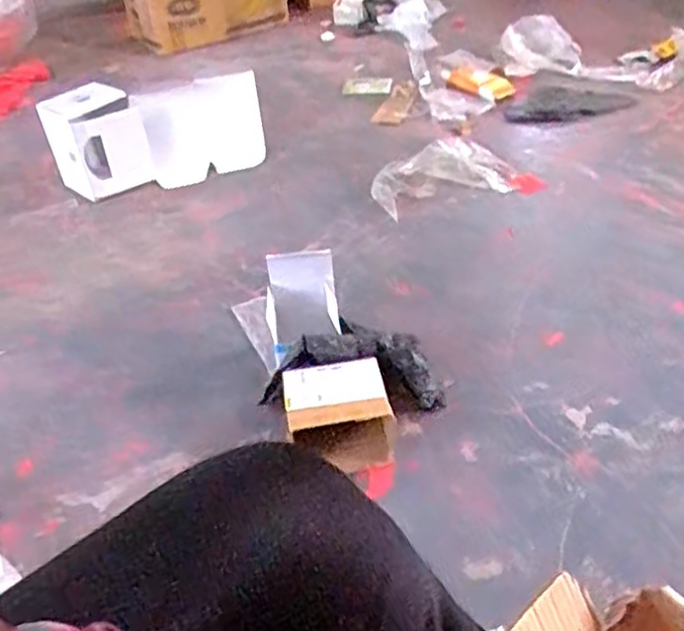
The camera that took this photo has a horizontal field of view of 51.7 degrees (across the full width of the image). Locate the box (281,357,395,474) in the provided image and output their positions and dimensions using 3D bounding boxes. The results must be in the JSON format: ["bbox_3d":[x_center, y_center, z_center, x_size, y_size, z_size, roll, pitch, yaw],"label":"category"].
[{"bbox_3d":[-0.006,0.127,0.938,0.135,0.073,0.137,-10,42,-8],"label":"box"}]

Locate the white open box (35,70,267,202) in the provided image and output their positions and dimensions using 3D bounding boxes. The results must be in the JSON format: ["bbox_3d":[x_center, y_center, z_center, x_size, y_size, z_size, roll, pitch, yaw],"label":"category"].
[{"bbox_3d":[-0.391,-0.395,1.503,0.428,0.196,0.141,-11,41,-6],"label":"white open box"}]

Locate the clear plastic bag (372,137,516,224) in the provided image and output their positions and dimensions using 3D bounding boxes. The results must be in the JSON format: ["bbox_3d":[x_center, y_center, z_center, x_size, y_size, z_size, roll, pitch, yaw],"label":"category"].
[{"bbox_3d":[0.187,-0.302,1.464,0.302,0.017,0.230,-15,43,-13],"label":"clear plastic bag"}]

